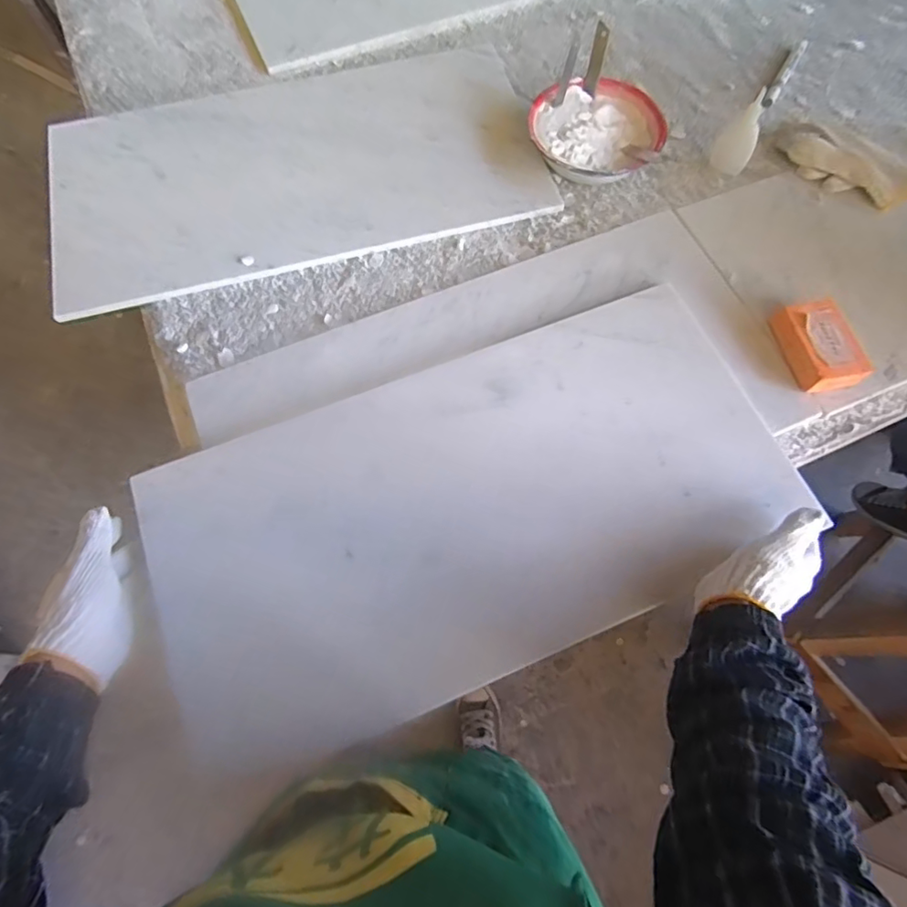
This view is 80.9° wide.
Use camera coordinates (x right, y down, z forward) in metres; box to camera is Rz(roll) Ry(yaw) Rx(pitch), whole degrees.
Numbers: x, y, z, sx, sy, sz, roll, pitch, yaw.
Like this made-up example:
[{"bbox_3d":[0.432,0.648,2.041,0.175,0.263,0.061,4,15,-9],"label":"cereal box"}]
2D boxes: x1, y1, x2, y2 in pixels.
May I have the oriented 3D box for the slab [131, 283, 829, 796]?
[{"bbox_3d":[0.022,0.045,0.511,0.587,0.018,0.305,-22,71,-8],"label":"slab"}]

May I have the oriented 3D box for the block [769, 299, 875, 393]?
[{"bbox_3d":[0.388,-0.115,0.567,0.067,0.035,0.093,-8,70,-3],"label":"block"}]

